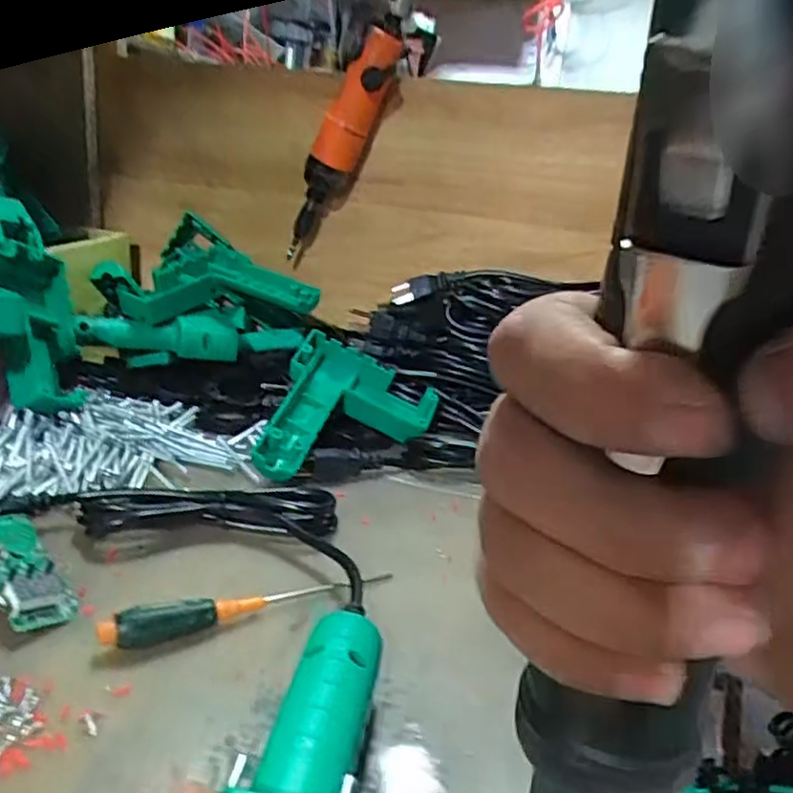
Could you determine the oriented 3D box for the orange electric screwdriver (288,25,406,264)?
[{"bbox_3d":[-0.055,-0.234,0.665,0.046,0.230,0.033,33,27,7],"label":"orange electric screwdriver"}]

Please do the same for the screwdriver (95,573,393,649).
[{"bbox_3d":[-0.070,0.105,0.355,0.149,0.015,0.017,-6,24,-26],"label":"screwdriver"}]

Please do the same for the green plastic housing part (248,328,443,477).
[{"bbox_3d":[-0.041,0.024,0.536,0.119,0.049,0.161,22,35,3],"label":"green plastic housing part"}]

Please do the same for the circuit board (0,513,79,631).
[{"bbox_3d":[-0.194,0.087,0.360,0.082,0.026,0.031,23,28,39],"label":"circuit board"}]

